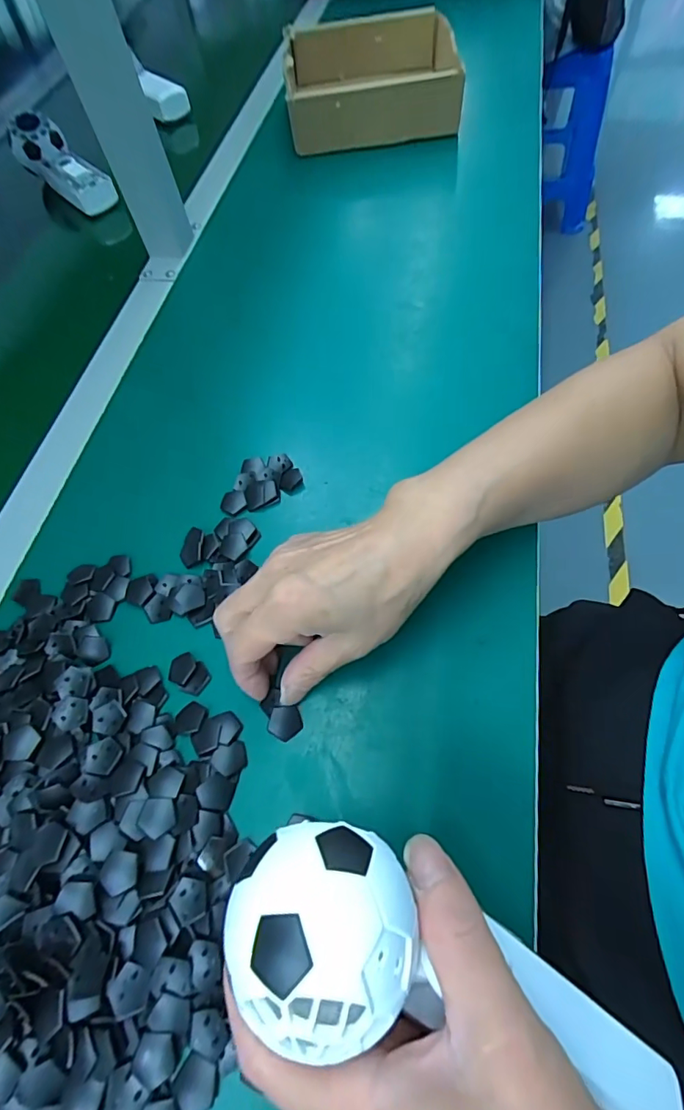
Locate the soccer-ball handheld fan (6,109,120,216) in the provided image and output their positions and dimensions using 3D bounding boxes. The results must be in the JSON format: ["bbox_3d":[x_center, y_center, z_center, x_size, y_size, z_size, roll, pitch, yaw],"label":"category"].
[{"bbox_3d":[-0.329,-0.456,0.561,0.057,0.058,0.181,-38,67,-15],"label":"soccer-ball handheld fan"}]

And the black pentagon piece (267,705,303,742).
[{"bbox_3d":[-0.032,0.094,0.266,0.018,0.004,0.018,14,65,10],"label":"black pentagon piece"}]

